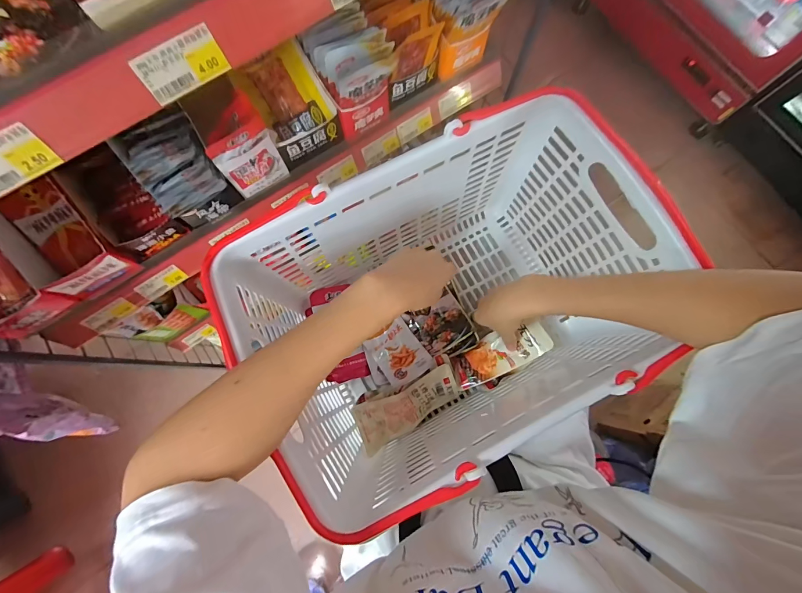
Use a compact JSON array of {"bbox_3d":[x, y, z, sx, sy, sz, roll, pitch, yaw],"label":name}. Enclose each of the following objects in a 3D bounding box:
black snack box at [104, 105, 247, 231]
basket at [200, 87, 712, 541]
[{"bbox_3d":[-0.261,-0.149,0.422,0.079,0.089,0.108,-32,80,-6],"label":"black snack box"},{"bbox_3d":[0.062,0.016,0.439,0.432,0.224,0.312,-28,80,-6],"label":"basket"}]

